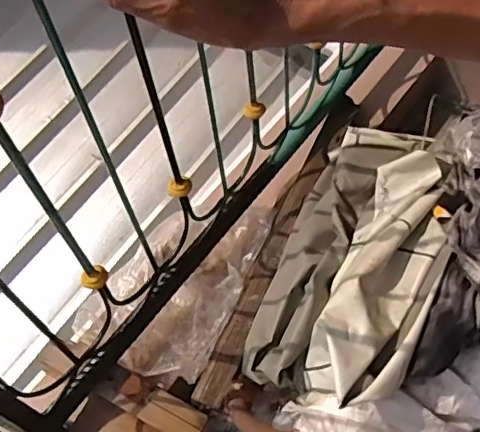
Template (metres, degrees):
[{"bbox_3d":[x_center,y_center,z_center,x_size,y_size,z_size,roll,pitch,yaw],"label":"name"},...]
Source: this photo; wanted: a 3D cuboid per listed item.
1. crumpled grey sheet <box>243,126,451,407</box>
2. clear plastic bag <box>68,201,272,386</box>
[{"bbox_3d":[0.212,0.045,1.010,0.284,0.209,0.589,14,59,14],"label":"crumpled grey sheet"},{"bbox_3d":[-0.120,0.120,1.155,0.263,0.072,0.401,21,61,17],"label":"clear plastic bag"}]

